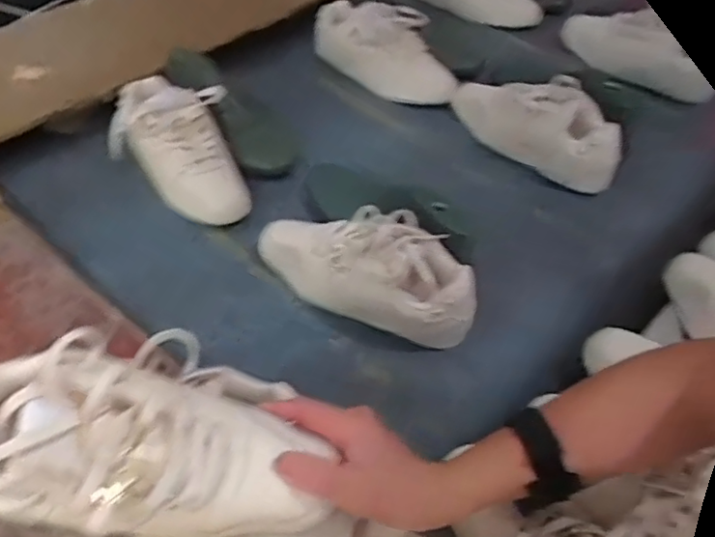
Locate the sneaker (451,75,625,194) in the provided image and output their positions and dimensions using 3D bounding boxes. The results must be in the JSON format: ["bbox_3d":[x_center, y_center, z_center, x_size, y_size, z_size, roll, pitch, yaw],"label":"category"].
[{"bbox_3d":[0.242,-0.207,0.887,0.262,0.082,0.107,25,55,19],"label":"sneaker"}]

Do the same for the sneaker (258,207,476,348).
[{"bbox_3d":[0.008,-0.004,0.699,0.257,0.096,0.108,18,53,14],"label":"sneaker"}]

